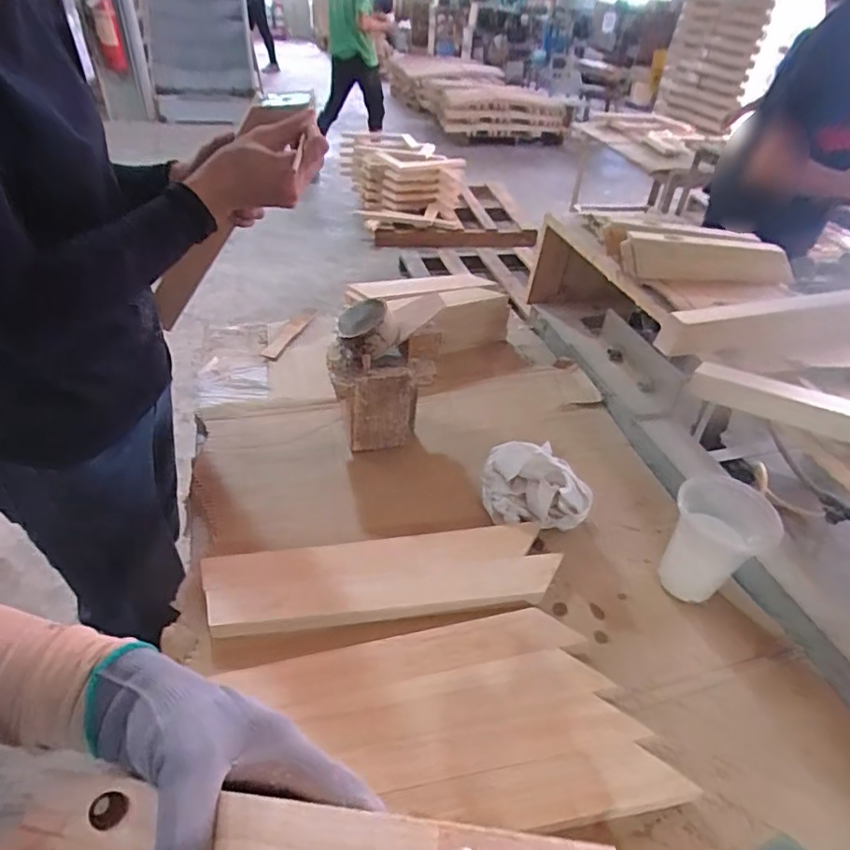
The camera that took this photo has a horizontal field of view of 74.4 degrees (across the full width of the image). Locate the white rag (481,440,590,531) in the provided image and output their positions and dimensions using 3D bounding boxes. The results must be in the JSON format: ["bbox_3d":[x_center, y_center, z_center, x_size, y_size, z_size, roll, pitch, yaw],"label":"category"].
[{"bbox_3d":[0.154,0.093,0.792,0.152,0.098,0.088,14,41,10],"label":"white rag"}]

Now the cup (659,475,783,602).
[{"bbox_3d":[0.364,0.150,0.712,0.099,0.151,0.084,9,40,4],"label":"cup"}]

